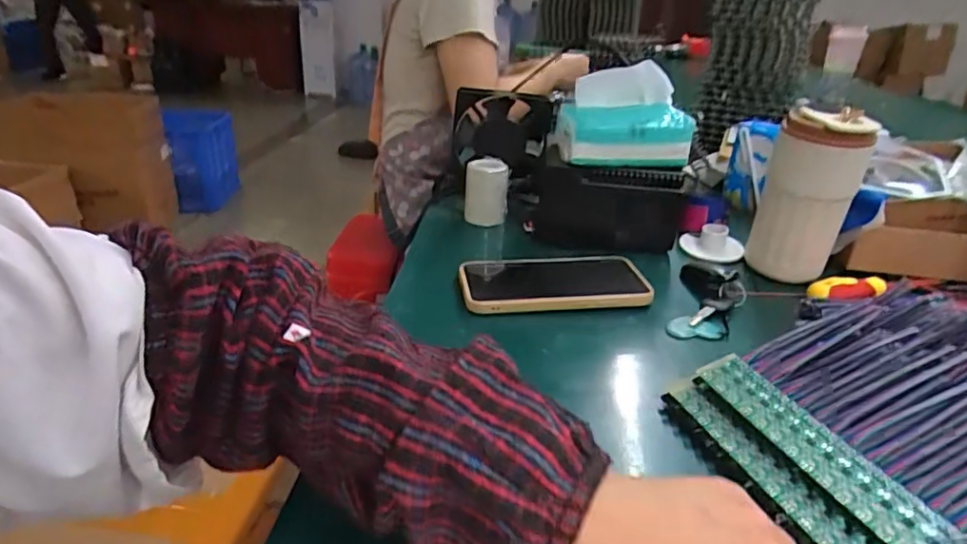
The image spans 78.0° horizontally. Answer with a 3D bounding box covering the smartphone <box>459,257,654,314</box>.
[{"bbox_3d":[0.062,0.007,0.551,0.164,0.011,0.087,-5,28,-10],"label":"smartphone"}]

